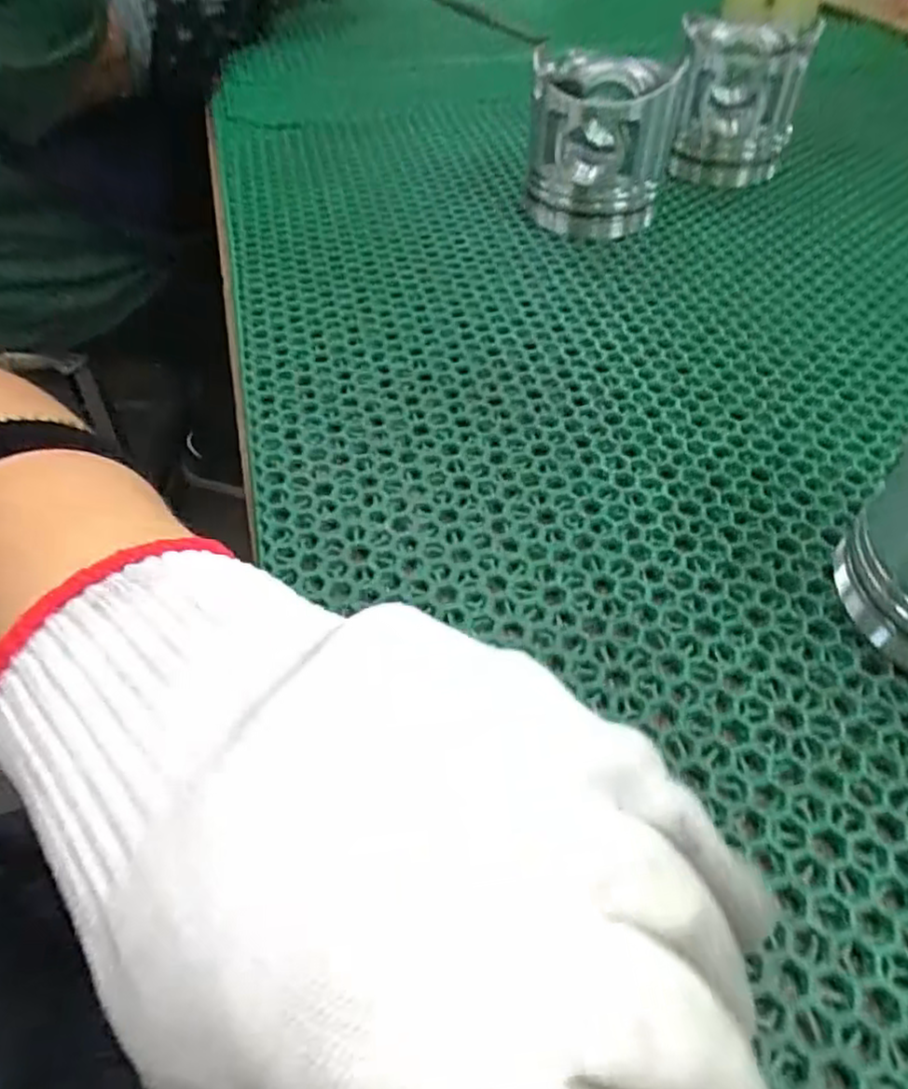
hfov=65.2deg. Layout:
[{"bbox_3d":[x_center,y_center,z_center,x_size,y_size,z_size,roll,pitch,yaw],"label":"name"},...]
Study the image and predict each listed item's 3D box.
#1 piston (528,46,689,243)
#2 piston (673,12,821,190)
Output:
[{"bbox_3d":[0.095,-0.265,0.469,0.088,0.090,0.097,10,51,9],"label":"piston"},{"bbox_3d":[0.200,-0.319,0.516,0.087,0.085,0.089,14,52,13],"label":"piston"}]

